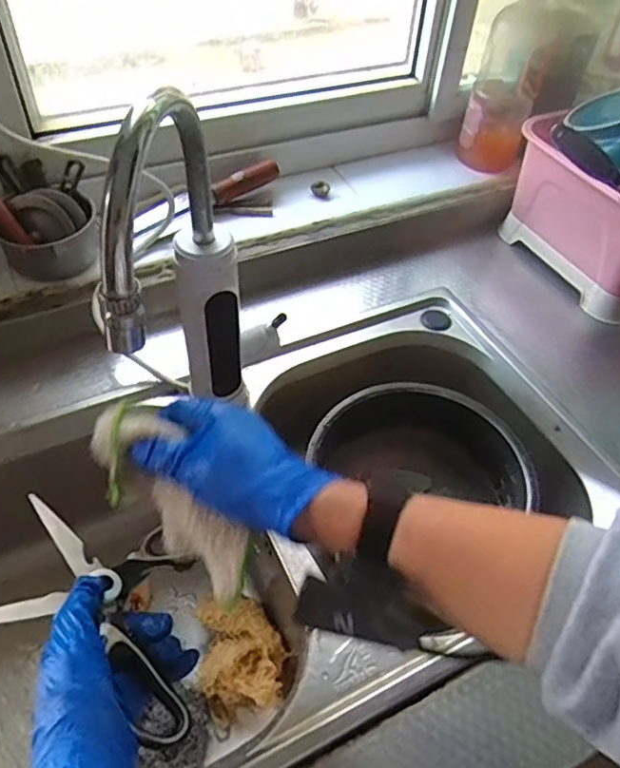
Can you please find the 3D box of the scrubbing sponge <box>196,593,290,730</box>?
[{"bbox_3d":[-0.074,0.285,0.636,0.087,0.050,0.114,-6,50,-9],"label":"scrubbing sponge"}]

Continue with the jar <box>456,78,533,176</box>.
[{"bbox_3d":[0.270,-0.379,0.876,0.088,0.111,0.084,2,49,-2],"label":"jar"}]

